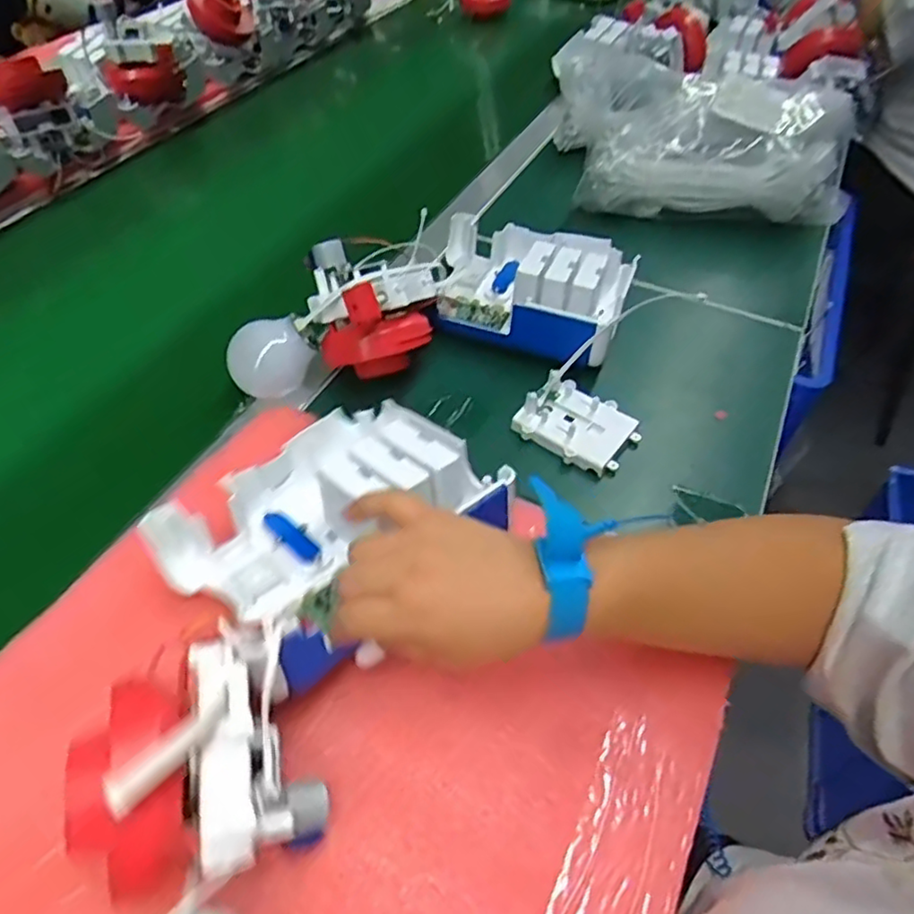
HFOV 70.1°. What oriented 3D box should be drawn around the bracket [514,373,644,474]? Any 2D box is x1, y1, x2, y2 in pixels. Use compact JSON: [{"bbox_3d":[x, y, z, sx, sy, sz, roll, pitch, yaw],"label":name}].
[{"bbox_3d":[0.095,-0.023,0.510,0.087,0.034,0.067,29,55,23],"label":"bracket"}]

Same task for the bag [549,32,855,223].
[{"bbox_3d":[0.273,-0.353,0.739,0.324,0.105,0.228,11,50,8],"label":"bag"}]

